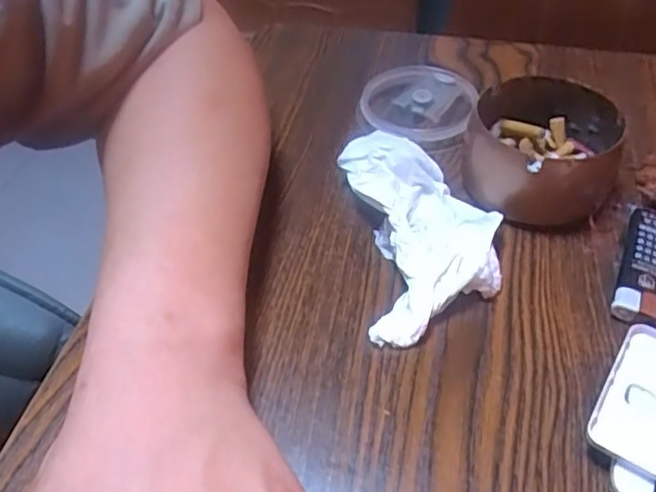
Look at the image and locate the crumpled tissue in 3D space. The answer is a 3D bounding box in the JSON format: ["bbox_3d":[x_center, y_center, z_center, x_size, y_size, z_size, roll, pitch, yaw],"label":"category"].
[{"bbox_3d":[0.052,-0.012,0.359,0.073,0.026,0.137,-5,46,-4],"label":"crumpled tissue"}]

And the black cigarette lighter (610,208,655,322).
[{"bbox_3d":[0.168,0.009,0.344,0.023,0.014,0.083,19,49,18],"label":"black cigarette lighter"}]

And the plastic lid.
[{"bbox_3d":[0.065,-0.097,0.445,0.078,0.017,0.074,0,46,1],"label":"plastic lid"}]

